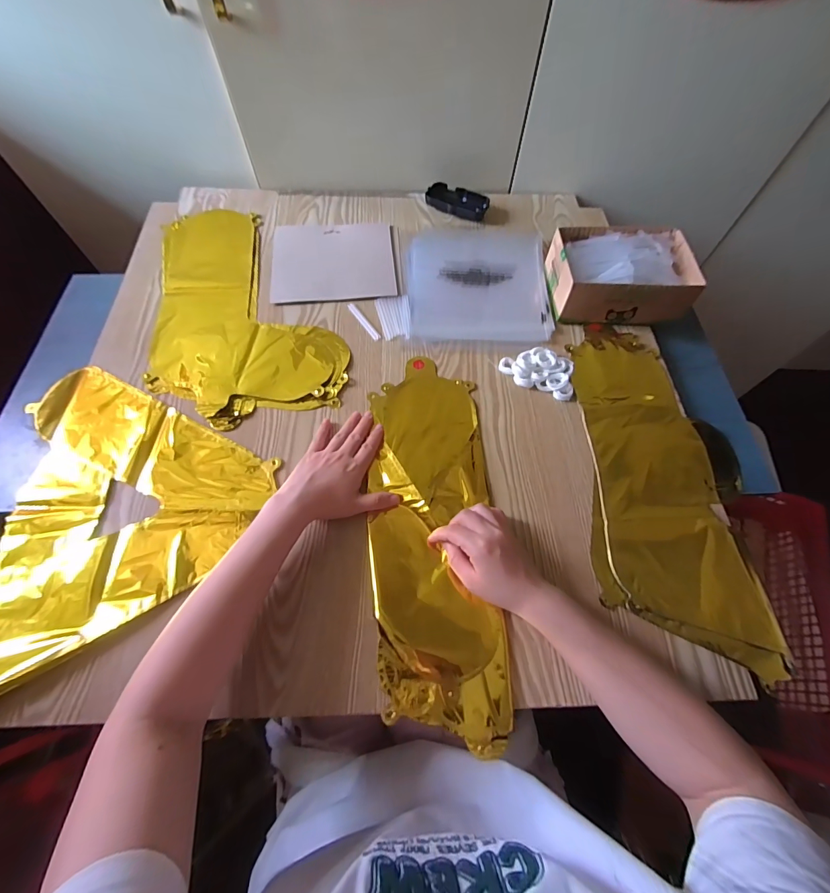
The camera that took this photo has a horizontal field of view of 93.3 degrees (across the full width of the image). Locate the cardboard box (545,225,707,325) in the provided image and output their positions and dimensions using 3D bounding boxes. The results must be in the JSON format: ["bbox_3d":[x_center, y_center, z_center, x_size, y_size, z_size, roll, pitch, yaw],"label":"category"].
[{"bbox_3d":[0.292,-0.250,0.567,0.179,0.069,0.129,0,64,-1],"label":"cardboard box"}]

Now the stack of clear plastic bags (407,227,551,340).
[{"bbox_3d":[0.100,-0.268,0.625,0.215,0.008,0.248,2,64,0],"label":"stack of clear plastic bags"}]

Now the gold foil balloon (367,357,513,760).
[{"bbox_3d":[0.019,0.080,0.449,0.136,0.014,0.423,-2,62,-2],"label":"gold foil balloon"}]

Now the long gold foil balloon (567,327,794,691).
[{"bbox_3d":[0.277,0.029,0.468,0.165,0.006,0.415,-2,64,-2],"label":"long gold foil balloon"}]

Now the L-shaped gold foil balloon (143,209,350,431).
[{"bbox_3d":[-0.254,-0.217,0.579,0.247,0.010,0.411,-13,65,-7],"label":"L-shaped gold foil balloon"}]

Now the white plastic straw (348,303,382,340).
[{"bbox_3d":[-0.075,-0.182,0.567,0.012,0.004,0.081,-31,68,-15],"label":"white plastic straw"}]

